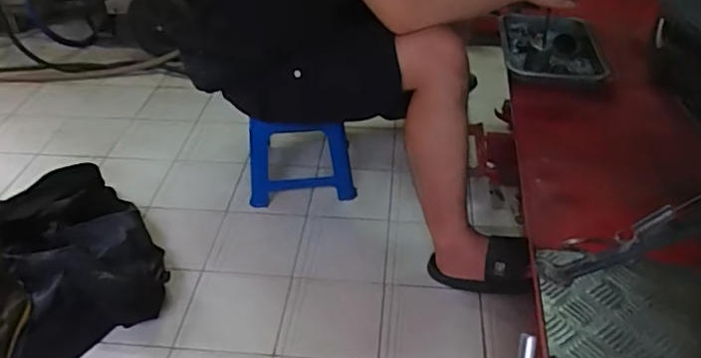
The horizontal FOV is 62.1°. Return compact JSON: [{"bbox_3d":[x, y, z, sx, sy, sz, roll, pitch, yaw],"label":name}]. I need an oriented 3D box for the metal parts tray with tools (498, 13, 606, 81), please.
[{"bbox_3d":[0.449,-0.309,1.322,0.206,0.056,0.332,3,38,6],"label":"metal parts tray with tools"}]

